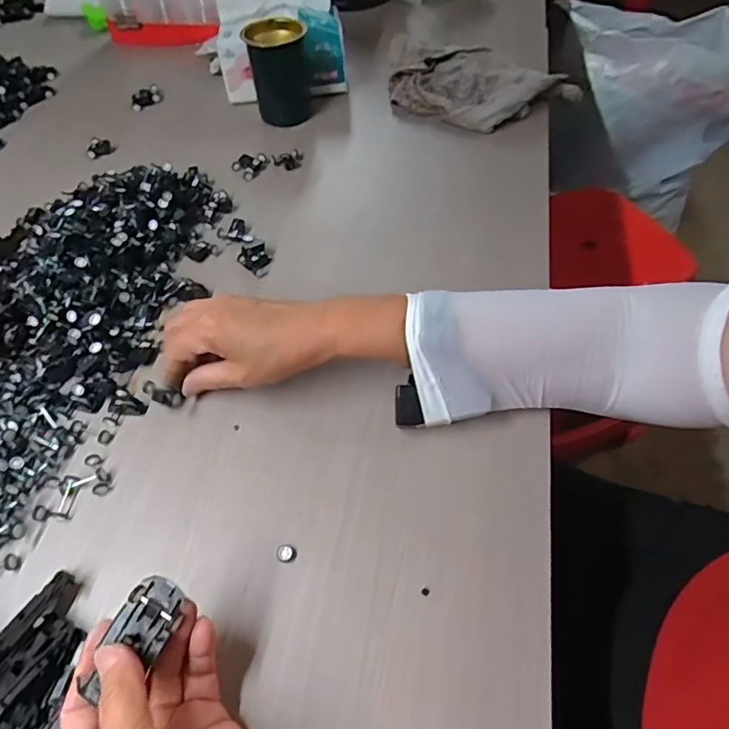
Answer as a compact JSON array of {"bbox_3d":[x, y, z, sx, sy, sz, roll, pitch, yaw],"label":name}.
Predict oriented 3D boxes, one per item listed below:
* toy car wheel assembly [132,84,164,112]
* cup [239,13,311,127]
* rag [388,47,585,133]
[{"bbox_3d":[-0.300,-0.369,0.727,0.045,0.015,0.032,-23,56,-15],"label":"toy car wheel assembly"},{"bbox_3d":[-0.106,-0.370,0.661,0.069,0.091,0.072,-1,54,1],"label":"cup"},{"bbox_3d":[0.151,-0.339,0.663,0.247,0.062,0.116,8,54,8],"label":"rag"}]

